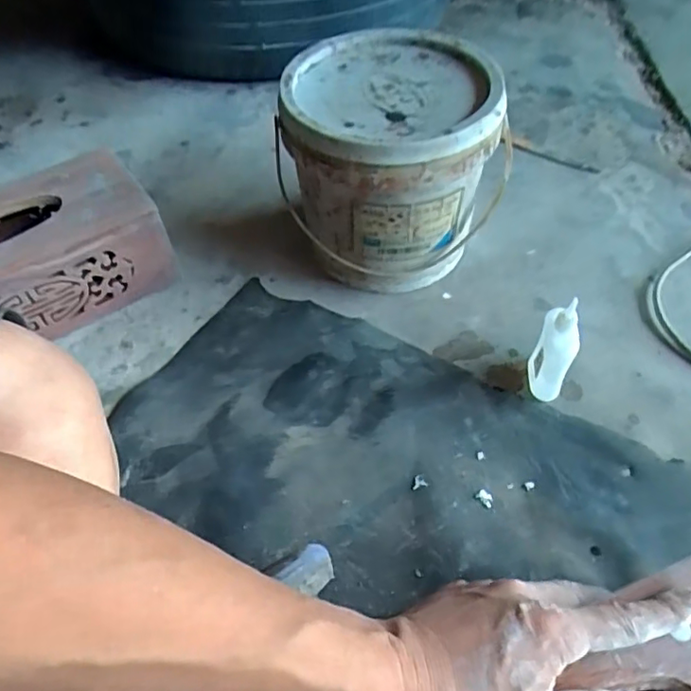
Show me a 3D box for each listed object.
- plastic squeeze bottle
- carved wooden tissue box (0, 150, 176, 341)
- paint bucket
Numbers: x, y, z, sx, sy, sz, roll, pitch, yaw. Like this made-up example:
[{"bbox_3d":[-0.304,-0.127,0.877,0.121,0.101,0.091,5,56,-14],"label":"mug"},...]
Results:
[{"bbox_3d":[0.171,0.005,0.481,0.028,0.092,0.034,10,53,8],"label":"plastic squeeze bottle"},{"bbox_3d":[-0.311,-0.068,0.561,0.260,0.116,0.131,-32,58,-21],"label":"carved wooden tissue box"},{"bbox_3d":[0.046,-0.169,0.568,0.198,0.175,0.184,2,52,2],"label":"paint bucket"}]

